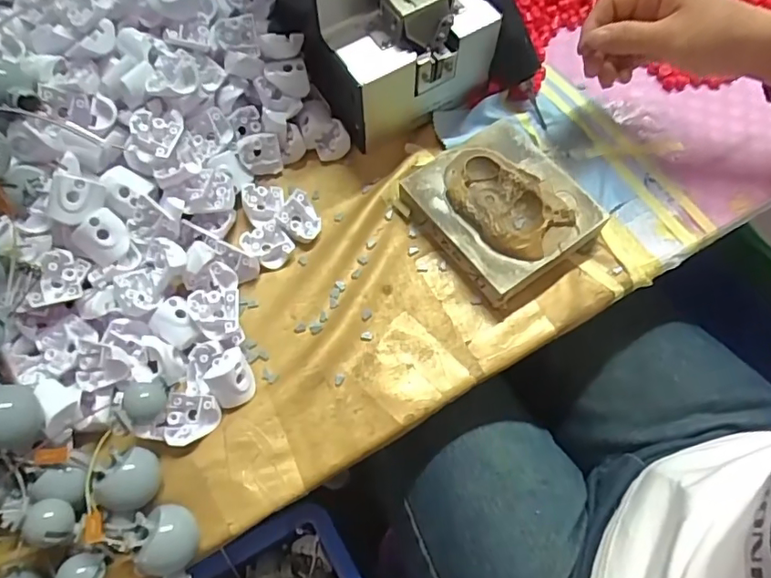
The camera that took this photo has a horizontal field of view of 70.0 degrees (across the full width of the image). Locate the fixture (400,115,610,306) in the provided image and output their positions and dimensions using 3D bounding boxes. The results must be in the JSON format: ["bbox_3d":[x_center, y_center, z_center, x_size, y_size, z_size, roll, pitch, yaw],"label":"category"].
[{"bbox_3d":[0.087,-0.065,0.405,0.110,0.027,0.118,-34,72,-12],"label":"fixture"}]

